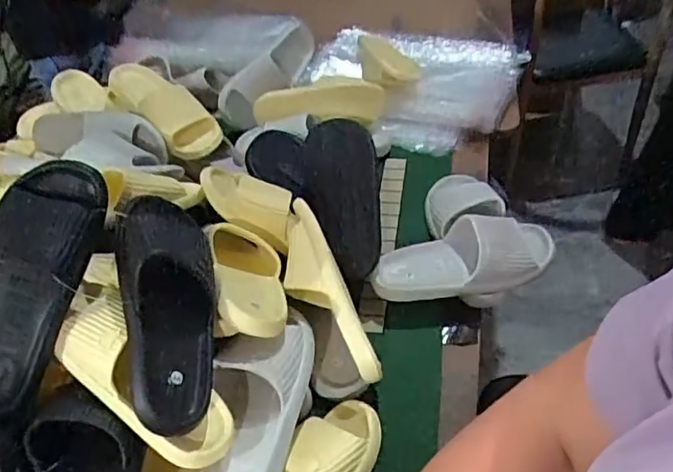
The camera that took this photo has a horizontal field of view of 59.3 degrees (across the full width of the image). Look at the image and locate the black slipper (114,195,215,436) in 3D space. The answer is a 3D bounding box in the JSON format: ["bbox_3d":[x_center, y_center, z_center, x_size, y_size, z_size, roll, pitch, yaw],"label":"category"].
[{"bbox_3d":[-0.185,0.076,0.654,0.095,0.074,0.273,-9,69,-5],"label":"black slipper"}]

